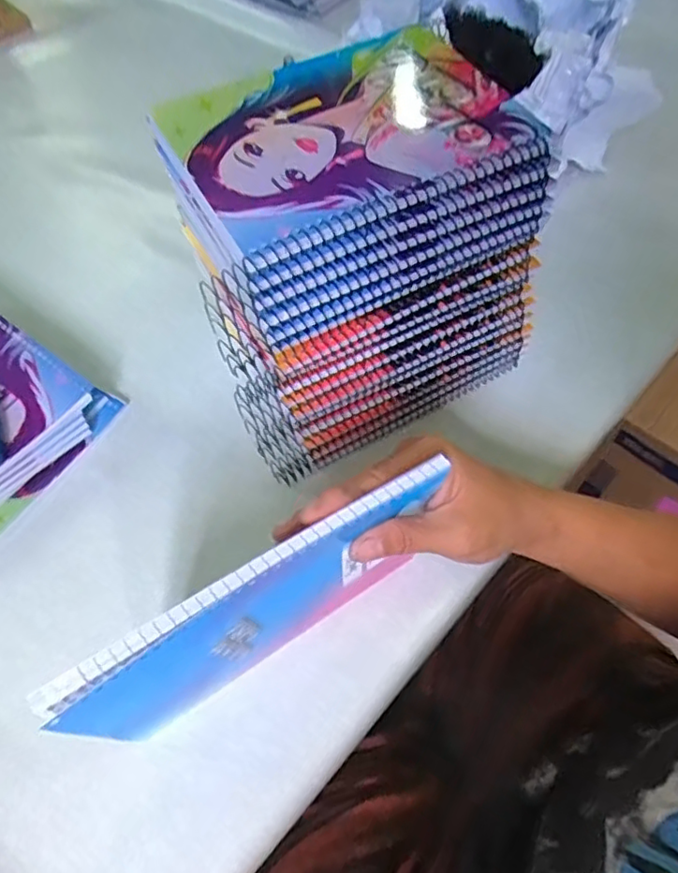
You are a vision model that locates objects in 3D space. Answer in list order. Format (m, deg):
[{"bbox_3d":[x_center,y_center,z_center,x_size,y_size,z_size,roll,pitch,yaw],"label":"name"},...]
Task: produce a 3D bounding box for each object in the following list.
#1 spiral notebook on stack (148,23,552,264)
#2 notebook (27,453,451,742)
[{"bbox_3d":[0.004,-0.182,0.348,0.192,0.008,0.149,-25,62,-14],"label":"spiral notebook on stack"},{"bbox_3d":[-0.034,0.092,0.302,0.187,0.124,0.017,-29,63,-16],"label":"notebook"}]

